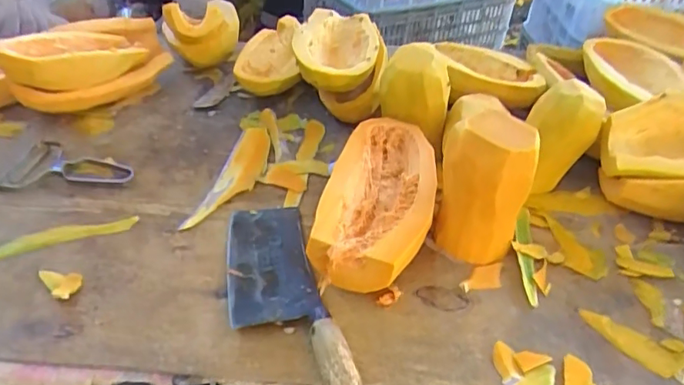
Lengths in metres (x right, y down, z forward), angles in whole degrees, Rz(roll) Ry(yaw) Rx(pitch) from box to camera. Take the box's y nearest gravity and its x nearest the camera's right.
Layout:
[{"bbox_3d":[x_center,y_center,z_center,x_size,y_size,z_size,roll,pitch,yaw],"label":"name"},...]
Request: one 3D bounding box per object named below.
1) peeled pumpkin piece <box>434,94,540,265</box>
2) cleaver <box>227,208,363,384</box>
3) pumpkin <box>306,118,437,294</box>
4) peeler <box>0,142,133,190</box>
[{"bbox_3d":[0.142,-0.008,0.555,0.089,0.154,0.078,9,40,5],"label":"peeled pumpkin piece"},{"bbox_3d":[-0.059,0.096,0.509,0.086,0.030,0.252,-9,42,-16],"label":"cleaver"},{"bbox_3d":[0.041,0.014,0.586,0.109,0.069,0.213,12,40,8],"label":"pumpkin"},{"bbox_3d":[-0.321,-0.036,0.654,0.146,0.015,0.085,0,40,-5],"label":"peeler"}]

